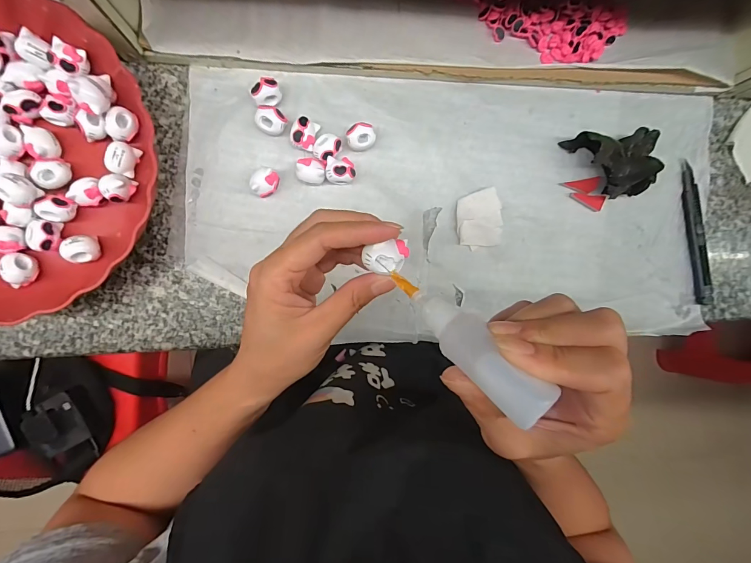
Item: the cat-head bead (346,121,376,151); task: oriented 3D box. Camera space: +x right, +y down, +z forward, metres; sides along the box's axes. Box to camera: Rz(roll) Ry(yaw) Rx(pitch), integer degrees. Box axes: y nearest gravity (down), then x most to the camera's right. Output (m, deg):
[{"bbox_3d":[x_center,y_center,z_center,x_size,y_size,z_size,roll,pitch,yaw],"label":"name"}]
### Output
[{"bbox_3d":[-0.013,-0.128,0.317,0.024,0.018,0.021,-24,97,-4],"label":"cat-head bead"}]

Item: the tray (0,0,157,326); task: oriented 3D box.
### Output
[{"bbox_3d":[-0.294,-0.095,0.275,0.221,0.047,0.241,34,90,-8],"label":"tray"}]

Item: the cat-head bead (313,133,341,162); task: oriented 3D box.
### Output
[{"bbox_3d":[-0.043,-0.117,0.312,0.020,0.014,0.023,45,88,-8],"label":"cat-head bead"}]

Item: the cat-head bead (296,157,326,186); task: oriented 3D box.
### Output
[{"bbox_3d":[-0.056,-0.095,0.314,0.024,0.018,0.021,7,93,-7],"label":"cat-head bead"}]

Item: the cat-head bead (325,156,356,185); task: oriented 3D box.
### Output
[{"bbox_3d":[-0.031,-0.098,0.314,0.025,0.022,0.022,-5,95,-6],"label":"cat-head bead"}]

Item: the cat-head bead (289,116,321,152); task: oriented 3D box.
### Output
[{"bbox_3d":[-0.061,-0.127,0.309,0.020,0.017,0.026,15,92,-7],"label":"cat-head bead"}]

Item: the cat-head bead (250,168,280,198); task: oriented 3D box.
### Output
[{"bbox_3d":[-0.096,-0.085,0.310,0.020,0.020,0.024,33,90,-8],"label":"cat-head bead"}]

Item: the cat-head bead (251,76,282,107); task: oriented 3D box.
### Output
[{"bbox_3d":[-0.092,-0.160,0.306,0.022,0.020,0.019,-19,96,-5],"label":"cat-head bead"}]

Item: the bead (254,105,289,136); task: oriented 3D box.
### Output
[{"bbox_3d":[-0.090,-0.137,0.308,0.025,0.019,0.021,31,90,-8],"label":"bead"}]

